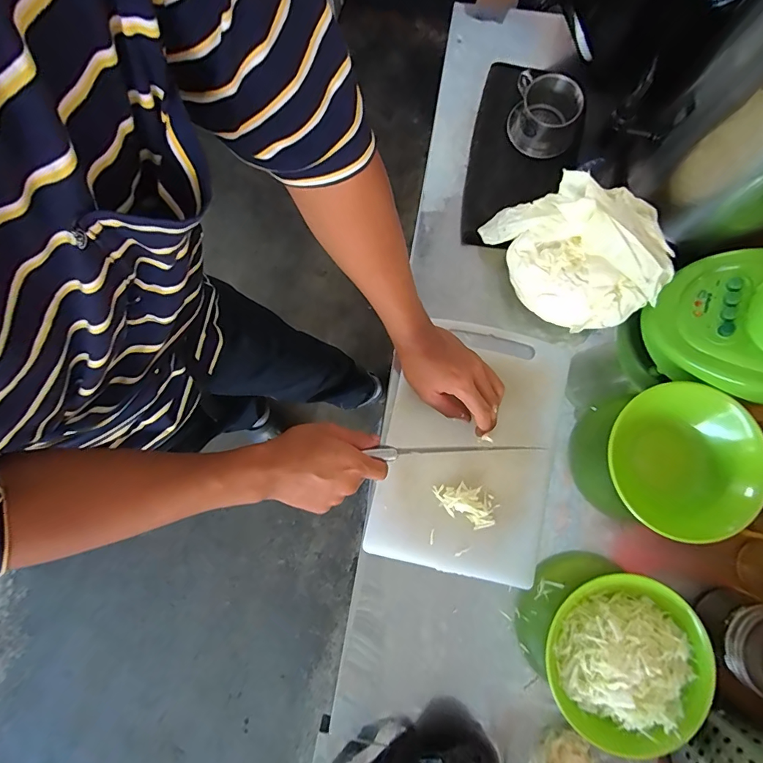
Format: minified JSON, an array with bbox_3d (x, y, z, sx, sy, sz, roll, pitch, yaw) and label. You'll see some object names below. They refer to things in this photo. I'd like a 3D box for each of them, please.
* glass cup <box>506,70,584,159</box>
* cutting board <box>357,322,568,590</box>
[{"bbox_3d":[0.219,-0.361,0.566,0.086,0.051,0.092,0,82,1],"label":"glass cup"},{"bbox_3d":[0.109,0.082,0.528,0.204,0.022,0.298,11,79,3],"label":"cutting board"}]

